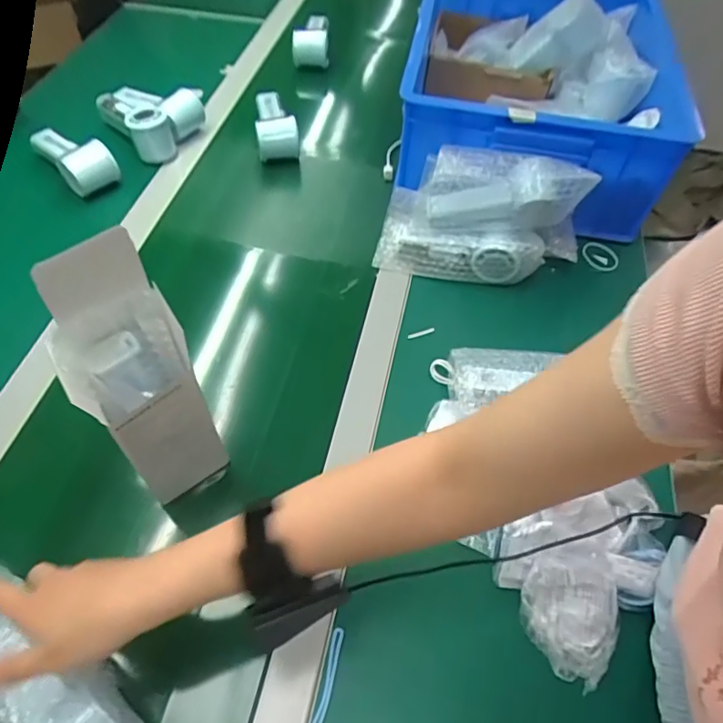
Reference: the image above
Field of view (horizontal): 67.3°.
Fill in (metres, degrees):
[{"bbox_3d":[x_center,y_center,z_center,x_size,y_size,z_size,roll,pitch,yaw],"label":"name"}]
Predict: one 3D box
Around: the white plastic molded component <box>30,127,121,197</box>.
[{"bbox_3d":[-0.384,-0.277,0.726,0.114,0.049,0.060,38,60,21],"label":"white plastic molded component"}]

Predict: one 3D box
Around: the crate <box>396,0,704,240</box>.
[{"bbox_3d":[0.250,-0.402,0.780,0.335,0.168,0.447,11,54,3],"label":"crate"}]

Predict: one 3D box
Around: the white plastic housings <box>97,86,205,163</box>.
[{"bbox_3d":[-0.307,-0.365,0.796,0.107,0.061,0.140,-35,64,-25],"label":"white plastic housings"}]

